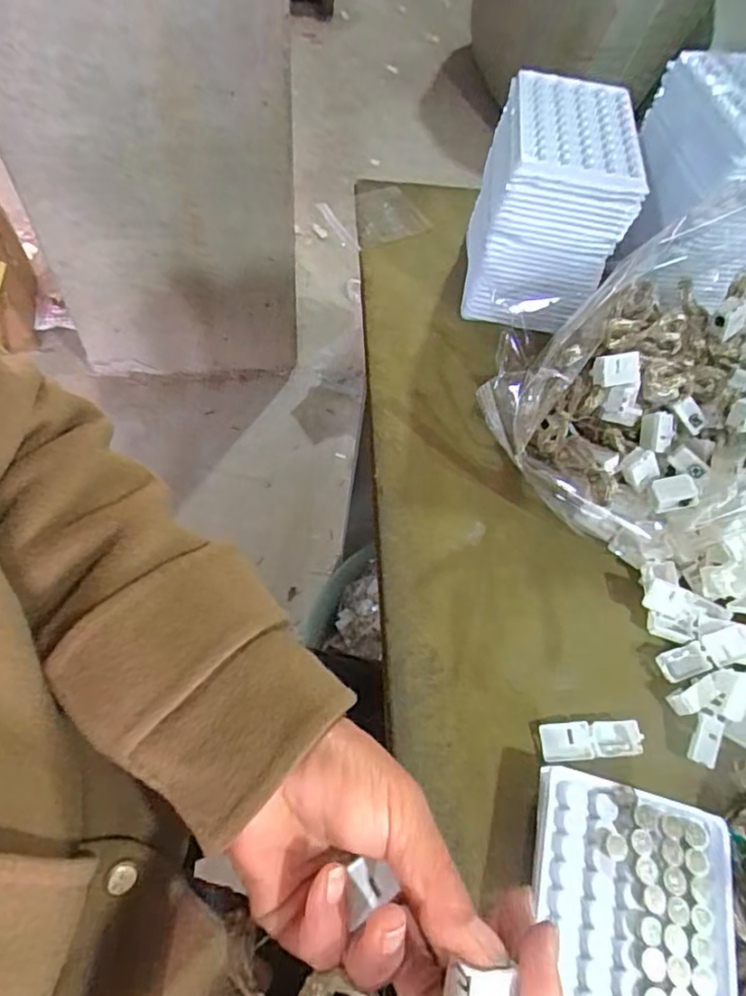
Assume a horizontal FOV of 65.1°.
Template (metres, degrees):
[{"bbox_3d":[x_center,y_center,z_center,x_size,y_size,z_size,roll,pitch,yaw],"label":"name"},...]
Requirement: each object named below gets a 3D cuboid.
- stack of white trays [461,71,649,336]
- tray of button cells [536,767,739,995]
[{"bbox_3d":[0.132,-0.223,0.453,0.094,0.136,0.128,10,61,-1],"label":"stack of white trays"},{"bbox_3d":[0.122,0.207,0.271,0.092,0.020,0.130,12,59,1],"label":"tray of button cells"}]

